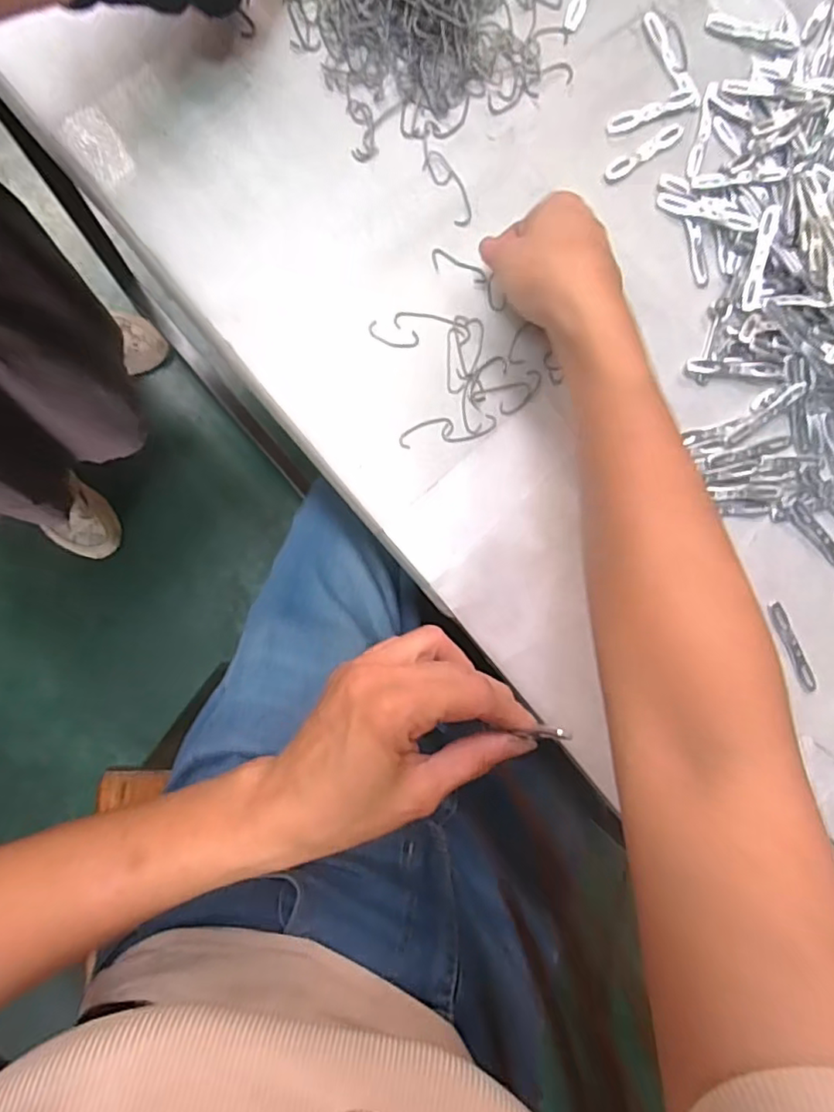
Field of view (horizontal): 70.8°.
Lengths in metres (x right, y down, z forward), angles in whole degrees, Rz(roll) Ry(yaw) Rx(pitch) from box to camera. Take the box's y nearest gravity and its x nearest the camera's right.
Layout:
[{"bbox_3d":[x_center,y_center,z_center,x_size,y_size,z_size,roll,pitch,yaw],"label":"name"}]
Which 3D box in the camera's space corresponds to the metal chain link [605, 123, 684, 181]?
[{"bbox_3d":[0.158,-0.279,0.402,0.068,0.004,0.012,-36,94,-7],"label":"metal chain link"}]

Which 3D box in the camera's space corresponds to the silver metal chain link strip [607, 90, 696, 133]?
[{"bbox_3d":[0.161,-0.305,0.402,0.067,0.004,0.012,-25,93,-8],"label":"silver metal chain link strip"}]

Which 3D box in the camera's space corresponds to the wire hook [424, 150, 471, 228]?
[{"bbox_3d":[0.021,-0.241,0.382,0.018,0.004,0.053,-30,94,-7],"label":"wire hook"}]

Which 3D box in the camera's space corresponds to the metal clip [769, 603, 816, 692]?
[{"bbox_3d":[0.265,0.064,0.412,0.012,0.004,0.070,-27,93,-8],"label":"metal clip"}]

